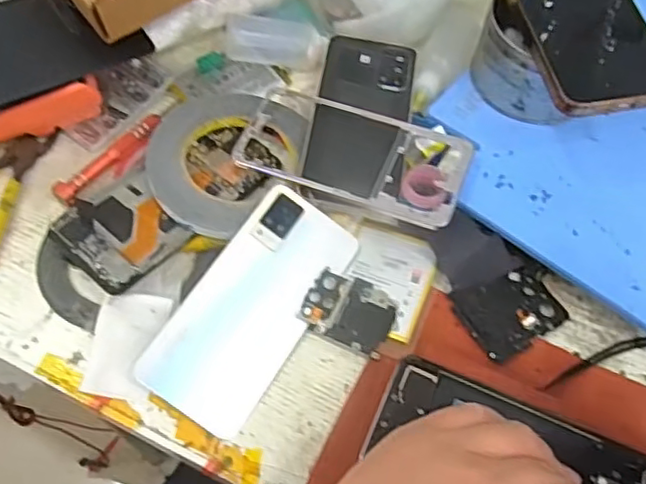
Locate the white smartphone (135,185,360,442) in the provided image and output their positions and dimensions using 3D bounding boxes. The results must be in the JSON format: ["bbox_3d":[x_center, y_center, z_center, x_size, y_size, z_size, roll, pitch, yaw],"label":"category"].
[{"bbox_3d":[-0.044,0.039,0.398,0.072,0.007,0.156,36,68,-3],"label":"white smartphone"}]

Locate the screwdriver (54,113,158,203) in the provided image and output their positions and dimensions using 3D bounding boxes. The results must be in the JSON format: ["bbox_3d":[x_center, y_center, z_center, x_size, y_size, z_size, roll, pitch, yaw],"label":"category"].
[{"bbox_3d":[-0.152,-0.061,0.453,0.019,0.015,0.096,34,65,16],"label":"screwdriver"}]

